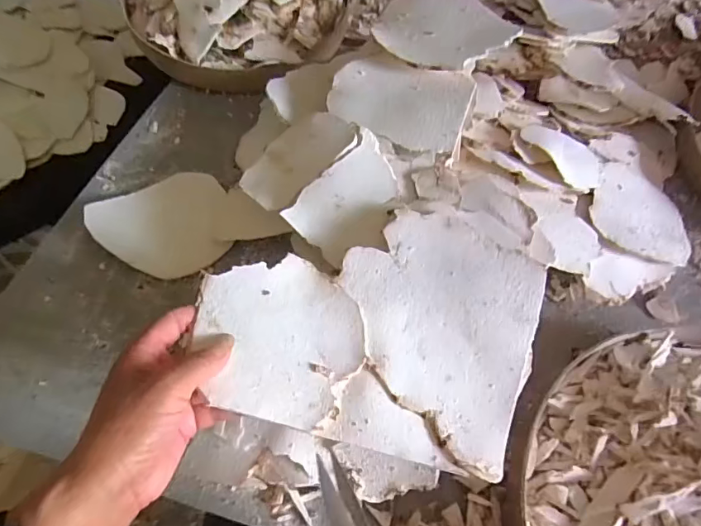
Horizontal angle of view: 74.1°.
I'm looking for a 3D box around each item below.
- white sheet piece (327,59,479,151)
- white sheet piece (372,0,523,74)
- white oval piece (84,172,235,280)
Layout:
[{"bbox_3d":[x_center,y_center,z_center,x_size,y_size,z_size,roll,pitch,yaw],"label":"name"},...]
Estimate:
[{"bbox_3d":[0.047,-0.165,0.473,0.138,0.011,0.107,15,61,10],"label":"white sheet piece"},{"bbox_3d":[0.096,-0.271,0.525,0.137,0.020,0.162,-19,61,-9],"label":"white sheet piece"},{"bbox_3d":[-0.184,-0.037,0.478,0.130,0.008,0.114,-29,72,-28],"label":"white oval piece"}]

